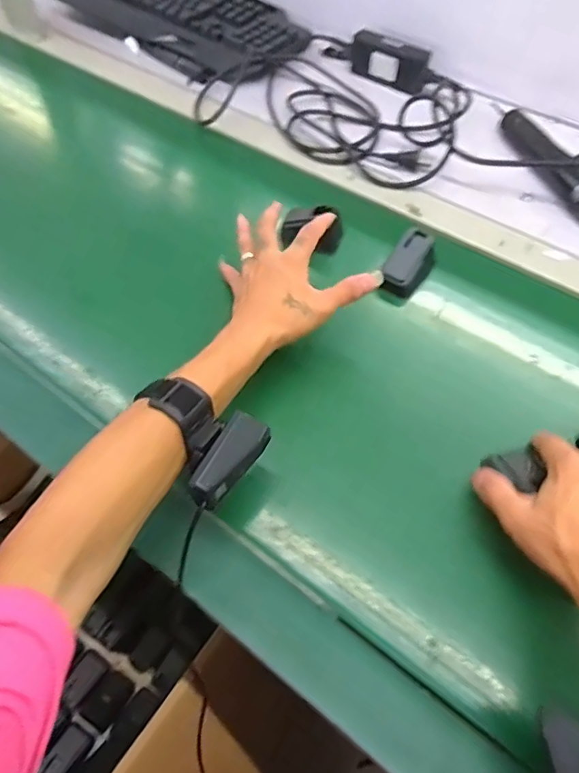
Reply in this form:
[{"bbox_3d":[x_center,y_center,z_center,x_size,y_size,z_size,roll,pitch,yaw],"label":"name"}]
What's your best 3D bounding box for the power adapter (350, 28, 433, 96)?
[{"bbox_3d":[0.139,-0.453,0.717,0.115,0.052,0.033,28,62,17],"label":"power adapter"}]

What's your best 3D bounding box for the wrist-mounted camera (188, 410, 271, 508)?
[{"bbox_3d":[-0.045,0.052,0.370,0.028,0.027,0.072,30,65,19],"label":"wrist-mounted camera"}]

